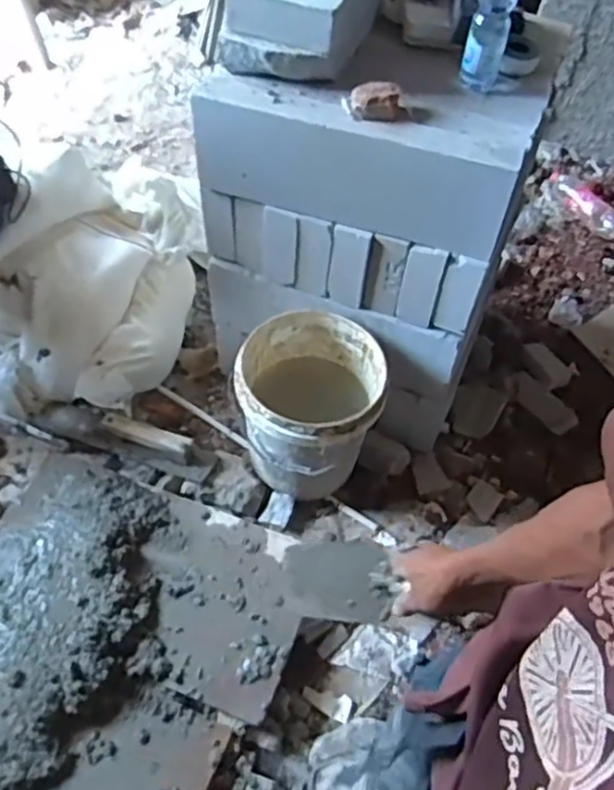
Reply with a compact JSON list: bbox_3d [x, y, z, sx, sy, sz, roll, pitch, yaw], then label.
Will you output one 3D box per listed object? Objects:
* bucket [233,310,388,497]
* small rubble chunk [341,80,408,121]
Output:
[{"bbox_3d":[0.003,0.038,1.554,0.304,0.337,0.311,2,55,-2],"label":"bucket"},{"bbox_3d":[0.117,-0.506,1.184,0.107,0.053,0.046,-2,55,-5],"label":"small rubble chunk"}]

